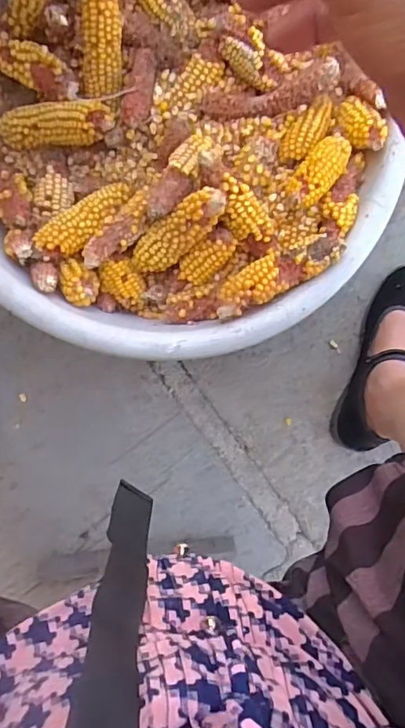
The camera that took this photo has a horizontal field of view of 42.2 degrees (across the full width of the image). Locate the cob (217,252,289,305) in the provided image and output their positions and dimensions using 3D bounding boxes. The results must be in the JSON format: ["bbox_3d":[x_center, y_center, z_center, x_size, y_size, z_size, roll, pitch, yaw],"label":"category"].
[{"bbox_3d":[0.047,-0.075,0.506,0.064,0.031,0.038,-29,93,3],"label":"cob"}]

